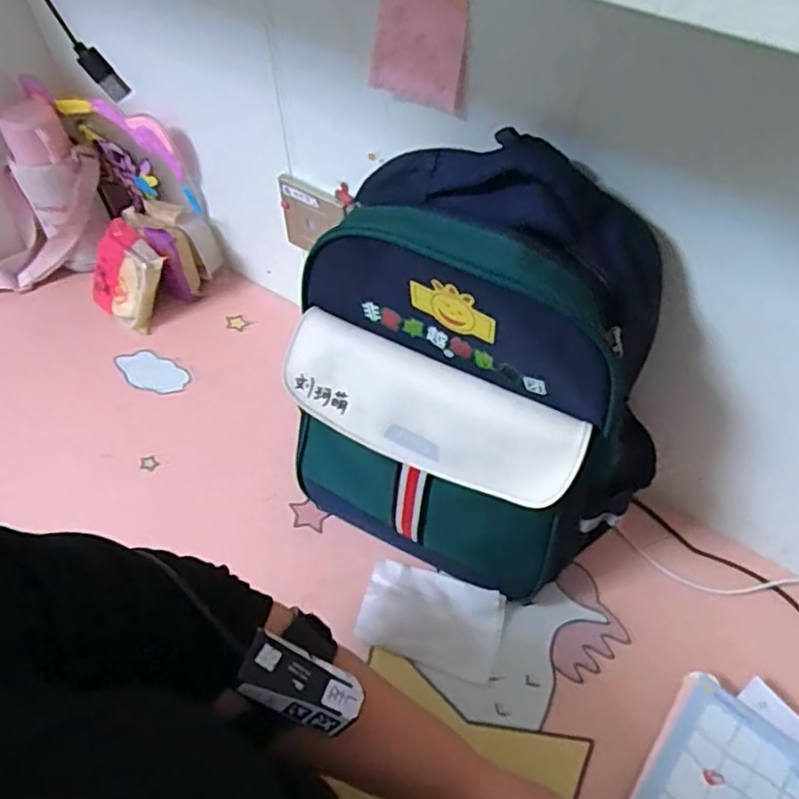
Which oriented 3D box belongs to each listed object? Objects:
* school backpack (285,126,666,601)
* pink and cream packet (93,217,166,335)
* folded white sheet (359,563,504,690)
[{"bbox_3d":[0.052,-0.008,0.526,0.304,0.333,0.167,23,56,16],"label":"school backpack"},{"bbox_3d":[-0.339,-0.150,0.796,0.093,0.110,0.024,29,31,10],"label":"pink and cream packet"},{"bbox_3d":[0.029,0.198,0.581,0.127,0.019,0.081,16,55,12],"label":"folded white sheet"}]

